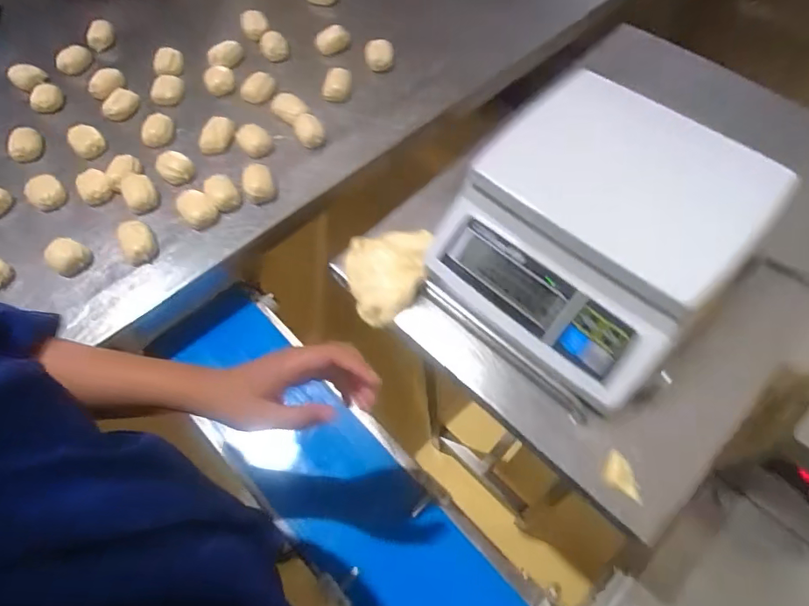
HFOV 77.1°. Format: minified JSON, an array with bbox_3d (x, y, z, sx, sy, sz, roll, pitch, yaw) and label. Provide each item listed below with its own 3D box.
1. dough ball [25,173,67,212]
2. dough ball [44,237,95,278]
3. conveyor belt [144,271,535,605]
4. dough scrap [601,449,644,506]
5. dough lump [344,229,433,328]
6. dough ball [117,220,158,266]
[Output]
[{"bbox_3d":[-0.549,-0.169,0.776,0.053,0.033,0.050,-1,61,3],"label":"dough ball"},{"bbox_3d":[-0.465,-0.063,0.705,0.057,0.037,0.050,39,70,22],"label":"dough ball"},{"bbox_3d":[-0.019,0.292,0.610,0.165,0.064,0.894,-40,66,-18],"label":"conveyor belt"},{"bbox_3d":[0.197,0.154,0.452,0.038,0.007,0.030,27,66,17],"label":"dough scrap"},{"bbox_3d":[-0.014,-0.034,0.573,0.098,0.035,0.105,-1,61,3],"label":"dough lump"},{"bbox_3d":[-0.370,-0.085,0.706,0.043,0.028,0.066,-26,62,-11],"label":"dough ball"}]

